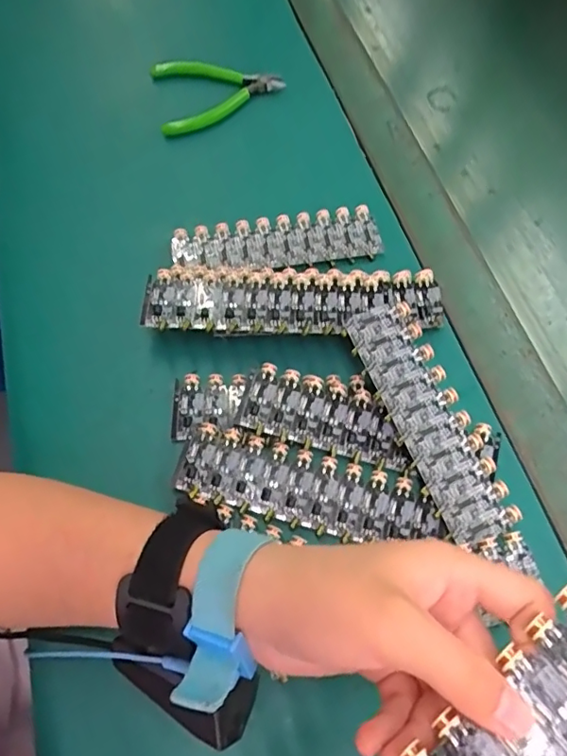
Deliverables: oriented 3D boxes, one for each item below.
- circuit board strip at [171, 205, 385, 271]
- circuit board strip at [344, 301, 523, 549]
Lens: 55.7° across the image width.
[{"bbox_3d":[-0.004,-0.100,0.398,0.151,0.015,0.045,-8,64,-8],"label":"circuit board strip"},{"bbox_3d":[0.091,0.024,0.331,0.049,0.009,0.154,-24,78,-9],"label":"circuit board strip"}]

